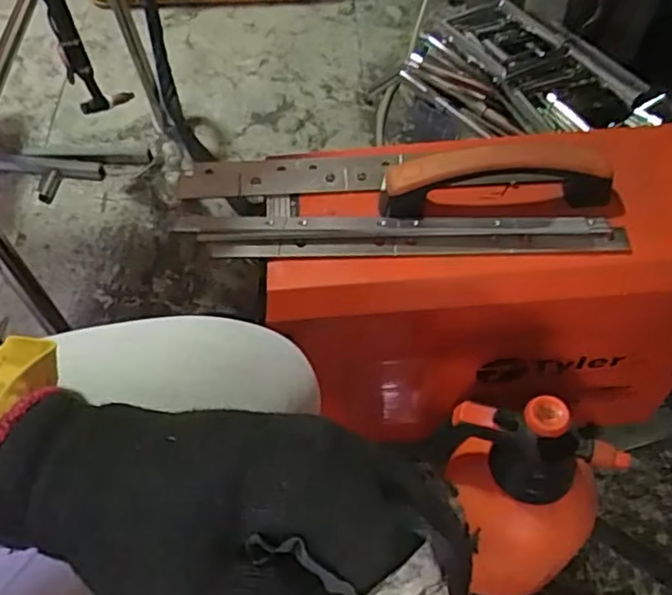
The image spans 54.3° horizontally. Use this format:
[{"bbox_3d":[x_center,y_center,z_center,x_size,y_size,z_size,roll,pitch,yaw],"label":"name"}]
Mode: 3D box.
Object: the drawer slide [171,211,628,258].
[{"bbox_3d":[0.051,-0.057,0.577,0.383,0.019,0.043,1,54,2],"label":"drawer slide"}]

